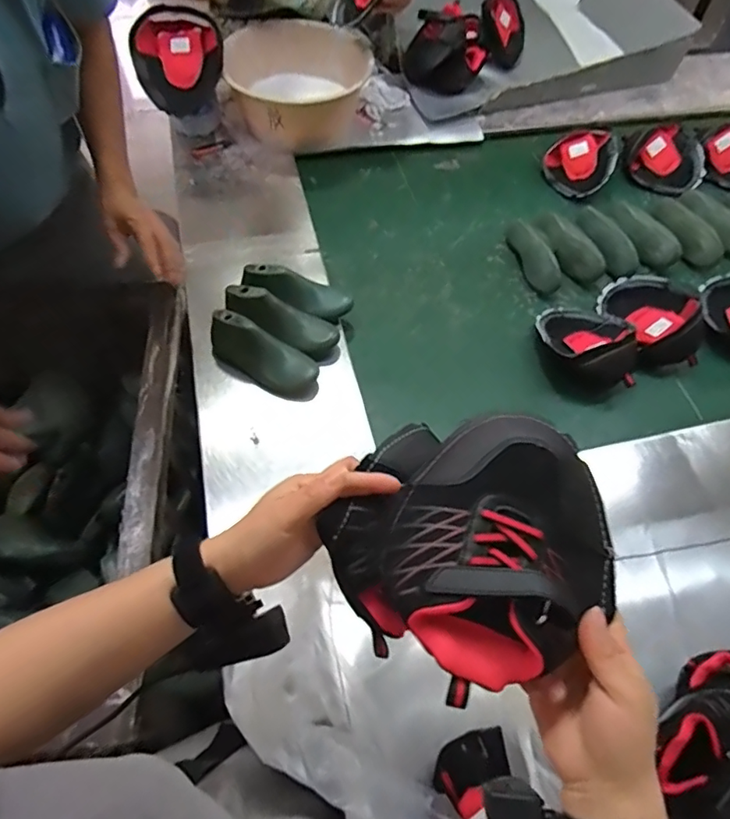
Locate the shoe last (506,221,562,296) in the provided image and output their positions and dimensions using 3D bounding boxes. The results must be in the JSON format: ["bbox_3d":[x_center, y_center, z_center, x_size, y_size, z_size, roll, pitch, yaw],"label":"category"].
[{"bbox_3d":[0.307,-0.286,0.959,0.047,0.059,0.163,-16,63,-12],"label":"shoe last"}]

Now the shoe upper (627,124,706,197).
[{"bbox_3d":[0.648,-0.537,1.120,0.163,0.057,0.157,1,60,-2],"label":"shoe upper"}]

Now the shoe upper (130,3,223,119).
[{"bbox_3d":[-0.348,-0.650,0.984,0.160,0.134,0.088,-24,64,-15],"label":"shoe upper"}]

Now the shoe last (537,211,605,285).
[{"bbox_3d":[0.384,-0.312,0.983,0.075,0.042,0.174,-20,63,-13],"label":"shoe last"}]

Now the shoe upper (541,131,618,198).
[{"bbox_3d":[0.454,-0.524,1.099,0.143,0.067,0.154,25,62,11],"label":"shoe upper"}]

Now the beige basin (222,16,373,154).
[{"bbox_3d":[-0.140,-0.664,1.067,0.297,0.163,0.240,5,60,0],"label":"beige basin"}]

